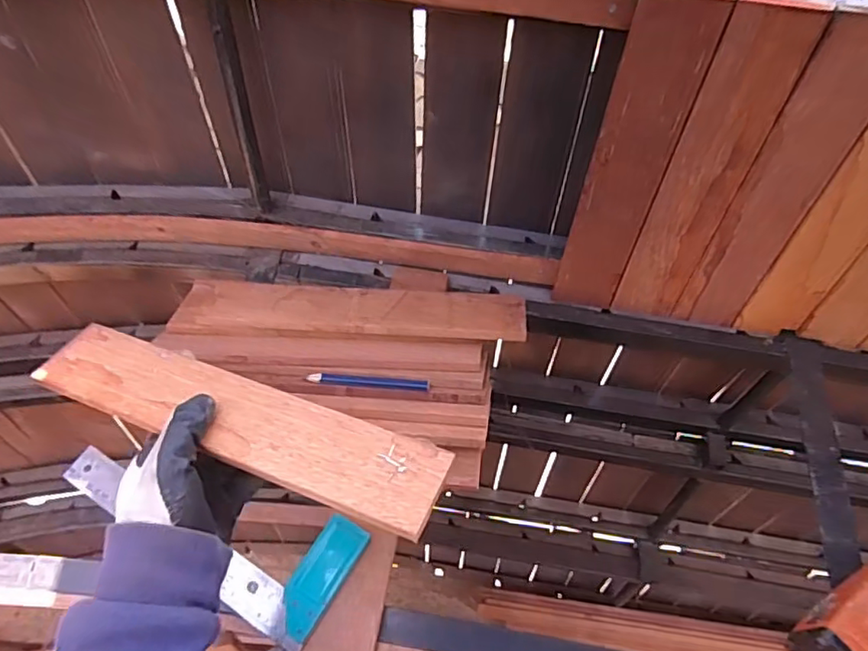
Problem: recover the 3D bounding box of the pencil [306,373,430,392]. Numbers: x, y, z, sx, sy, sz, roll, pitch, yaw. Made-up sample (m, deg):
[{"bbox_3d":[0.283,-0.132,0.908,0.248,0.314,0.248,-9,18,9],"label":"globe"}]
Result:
[{"bbox_3d":[-0.063,0.053,0.561,0.117,0.010,0.012,5,60,3],"label":"pencil"}]

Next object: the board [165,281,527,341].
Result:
[{"bbox_3d":[-0.091,-0.015,0.615,0.365,0.012,0.075,1,46,5],"label":"board"}]

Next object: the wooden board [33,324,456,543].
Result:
[{"bbox_3d":[-0.146,0.068,0.435,0.325,0.018,0.066,17,61,16],"label":"wooden board"}]

